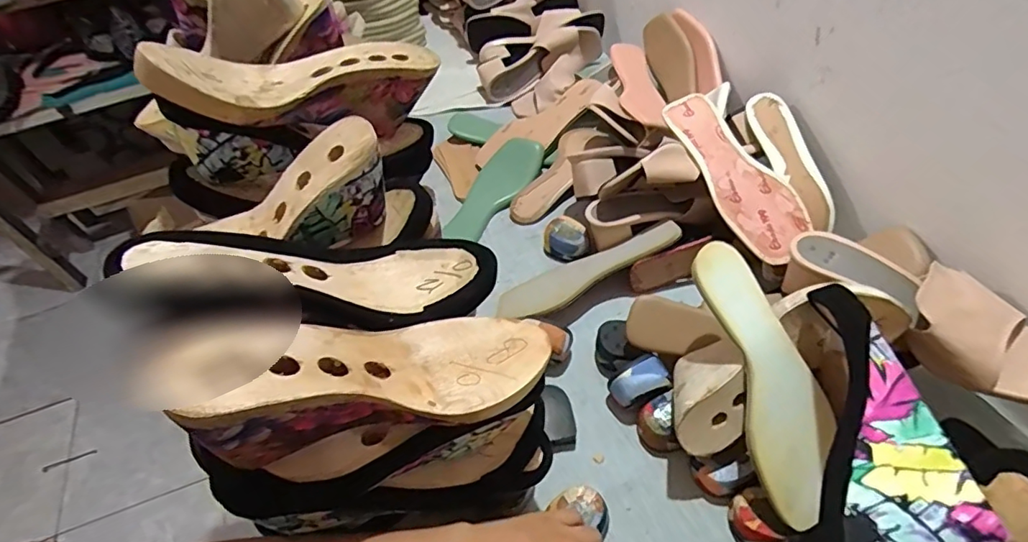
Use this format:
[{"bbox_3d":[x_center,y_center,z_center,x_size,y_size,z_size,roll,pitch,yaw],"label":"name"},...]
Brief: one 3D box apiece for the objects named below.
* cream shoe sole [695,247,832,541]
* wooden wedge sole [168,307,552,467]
[{"bbox_3d":[0.224,0.092,0.471,0.070,0.015,0.241,-14,78,-5],"label":"cream shoe sole"},{"bbox_3d":[-0.087,0.075,0.342,0.227,0.071,0.083,-6,42,-40],"label":"wooden wedge sole"}]

